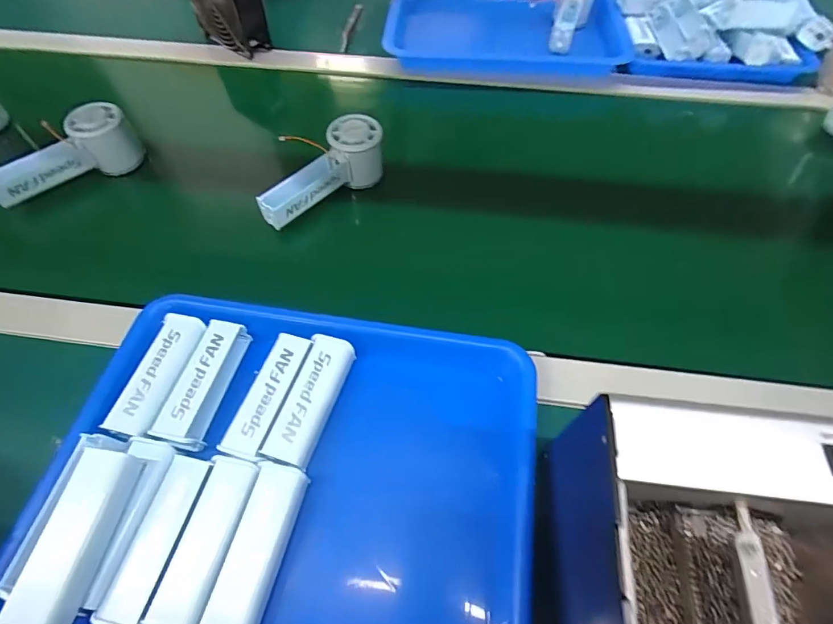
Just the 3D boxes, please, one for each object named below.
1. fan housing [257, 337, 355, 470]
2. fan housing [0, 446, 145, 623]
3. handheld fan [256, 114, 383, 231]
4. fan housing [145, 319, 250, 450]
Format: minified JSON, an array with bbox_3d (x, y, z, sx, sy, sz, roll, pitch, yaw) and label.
[{"bbox_3d":[-0.080,0.068,0.349,0.035,0.021,0.100,14,60,9],"label":"fan housing"},{"bbox_3d":[-0.209,0.139,0.278,0.031,0.031,0.100,8,59,5],"label":"fan housing"},{"bbox_3d":[-0.101,-0.146,0.475,0.150,0.060,0.049,-37,65,-20],"label":"handheld fan"},{"bbox_3d":[-0.168,0.055,0.358,0.031,0.022,0.101,11,59,7],"label":"fan housing"}]

